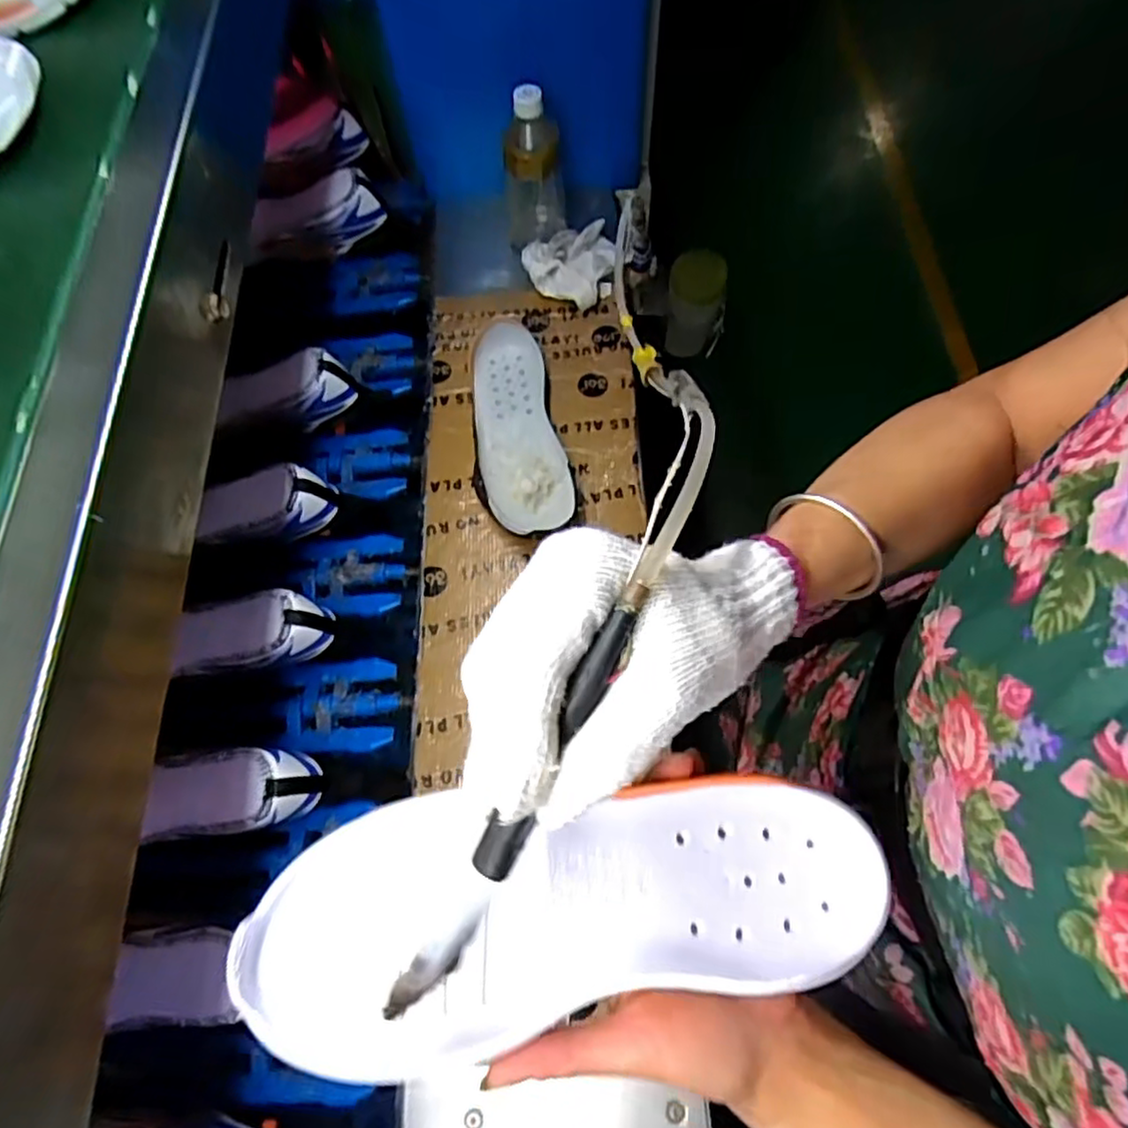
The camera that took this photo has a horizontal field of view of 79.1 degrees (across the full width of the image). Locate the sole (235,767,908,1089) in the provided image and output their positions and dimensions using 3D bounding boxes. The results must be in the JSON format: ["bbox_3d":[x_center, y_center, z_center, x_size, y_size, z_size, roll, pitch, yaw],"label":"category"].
[{"bbox_3d":[0.007,0.134,0.273,0.244,0.027,0.087,-3,57,-13],"label":"sole"}]

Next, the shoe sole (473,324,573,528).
[{"bbox_3d":[-0.051,-0.144,0.719,0.087,0.028,0.255,-12,68,-2],"label":"shoe sole"}]

